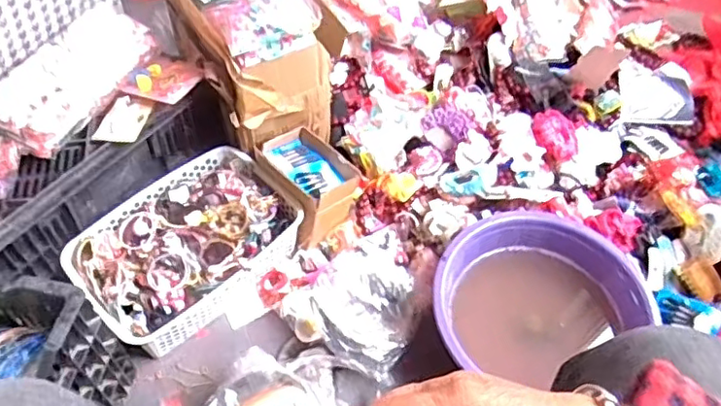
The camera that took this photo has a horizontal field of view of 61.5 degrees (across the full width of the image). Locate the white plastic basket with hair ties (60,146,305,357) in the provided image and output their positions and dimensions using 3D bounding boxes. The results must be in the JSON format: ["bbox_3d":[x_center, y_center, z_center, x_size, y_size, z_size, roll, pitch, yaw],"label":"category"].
[{"bbox_3d":[-0.245,0.062,0.863,0.213,0.106,0.294,38,61,21],"label":"white plastic basket with hair ties"}]

